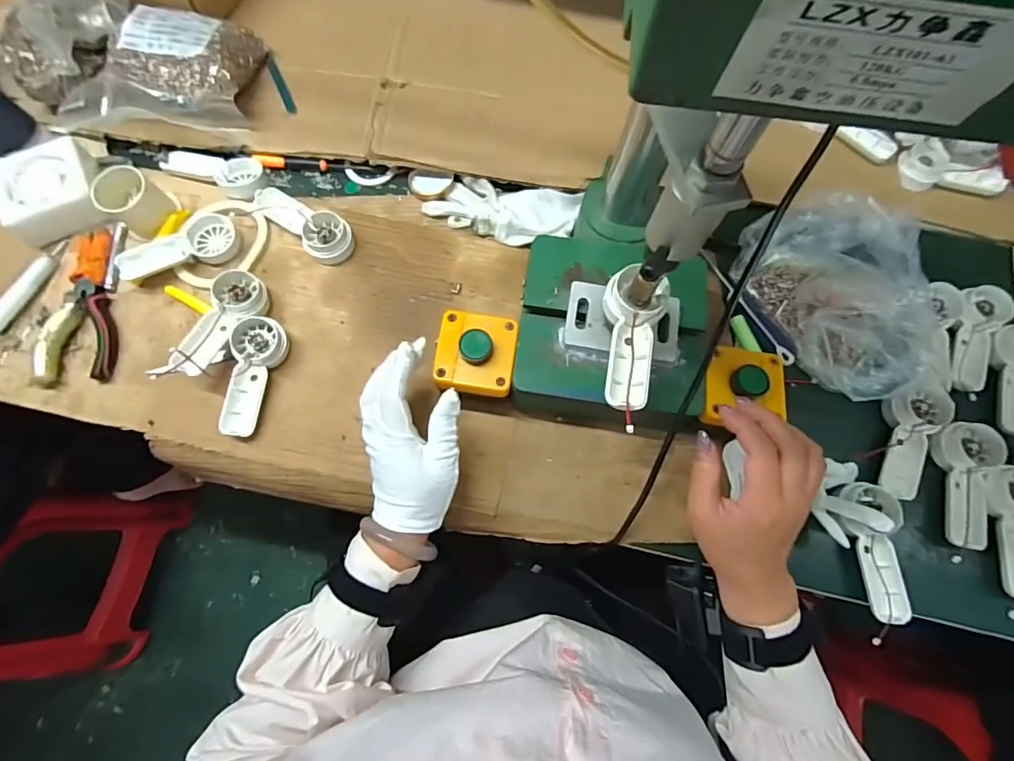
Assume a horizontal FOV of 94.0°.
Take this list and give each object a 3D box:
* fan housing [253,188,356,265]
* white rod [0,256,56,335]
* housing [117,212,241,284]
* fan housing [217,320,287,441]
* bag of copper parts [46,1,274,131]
[{"bbox_3d":[-0.205,-0.163,0.484,0.108,0.024,0.047,40,78,11],"label":"fan housing"},{"bbox_3d":[-0.477,-0.082,0.458,0.015,0.014,0.092,21,75,6],"label":"white rod"},{"bbox_3d":[-0.332,-0.137,0.479,0.110,0.020,0.049,-19,75,-6],"label":"housing"},{"bbox_3d":[-0.238,-0.004,0.437,0.041,0.028,0.108,11,74,3],"label":"fan housing"},{"bbox_3d":[-0.363,-0.325,0.510,0.172,0.056,0.139,-1,74,-1],"label":"bag of copper parts"}]

